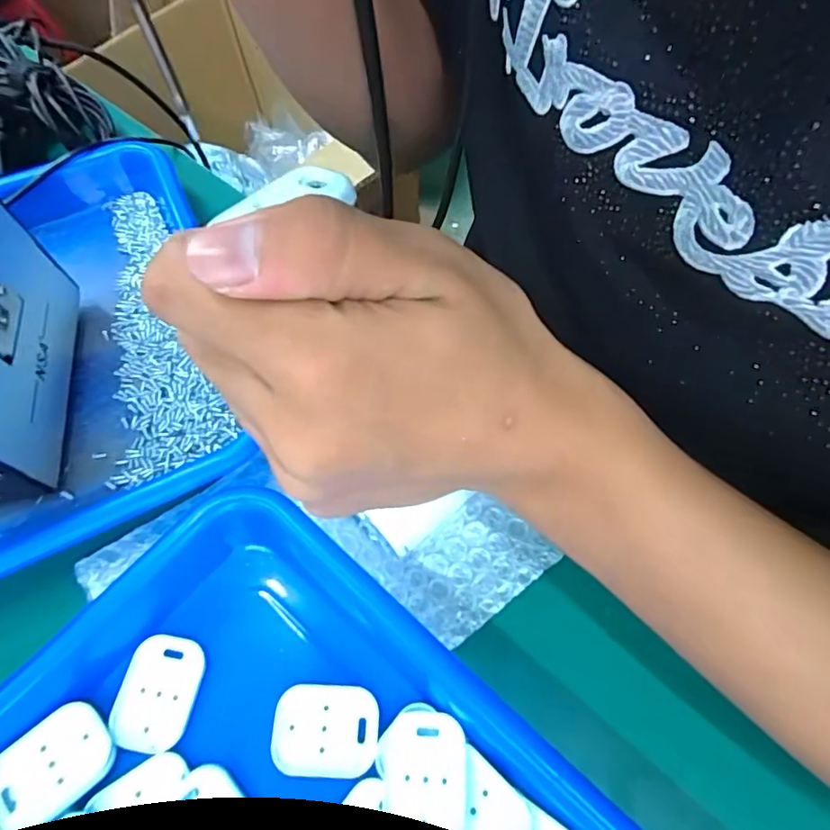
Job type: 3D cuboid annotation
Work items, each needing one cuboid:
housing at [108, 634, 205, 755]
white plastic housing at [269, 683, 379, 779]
[{"bbox_3d":[-0.101,0.109,0.207,0.030,0.004,0.040,6,65,5],"label":"housing"},{"bbox_3d":[-0.034,0.120,0.201,0.039,0.004,0.030,1,64,3],"label":"white plastic housing"}]

